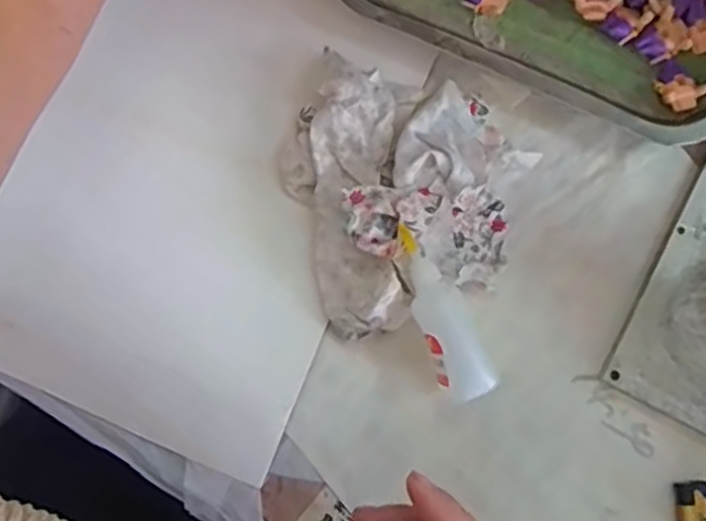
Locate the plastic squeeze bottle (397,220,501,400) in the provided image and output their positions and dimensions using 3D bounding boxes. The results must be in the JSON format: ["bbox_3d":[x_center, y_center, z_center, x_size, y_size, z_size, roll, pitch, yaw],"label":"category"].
[{"bbox_3d":[0.051,0.029,0.406,0.034,0.038,0.103,-21,82,-3],"label":"plastic squeeze bottle"}]

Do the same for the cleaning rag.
[{"bbox_3d":[0.032,-0.048,0.423,0.135,0.034,0.156,-18,82,-3],"label":"cleaning rag"}]

